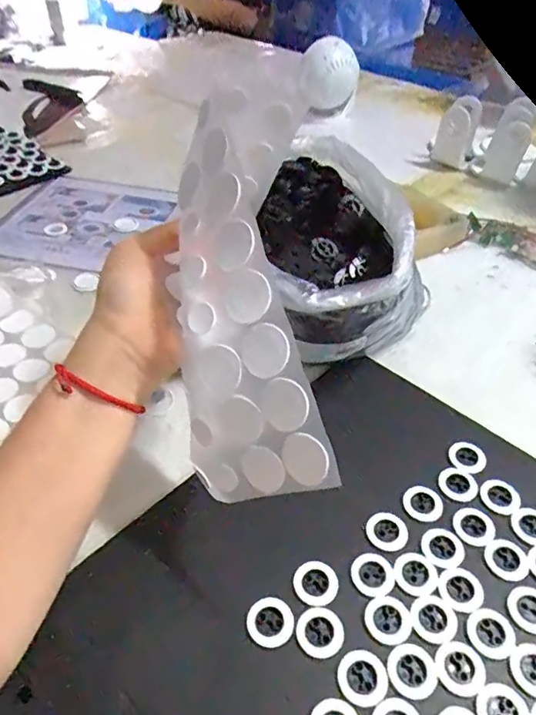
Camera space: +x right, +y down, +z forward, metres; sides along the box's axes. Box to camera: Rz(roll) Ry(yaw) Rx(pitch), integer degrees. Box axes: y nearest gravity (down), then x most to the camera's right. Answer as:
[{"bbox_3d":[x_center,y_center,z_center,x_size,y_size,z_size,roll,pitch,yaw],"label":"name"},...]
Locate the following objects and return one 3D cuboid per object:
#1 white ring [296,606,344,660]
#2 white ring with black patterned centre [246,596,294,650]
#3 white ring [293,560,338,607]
[{"bbox_3d":[0.032,0.171,0.327,0.028,0.006,0.027,-2,44,2],"label":"white ring"},{"bbox_3d":[0.001,0.166,0.331,0.028,0.007,0.028,-2,44,2],"label":"white ring with black patterned centre"},{"bbox_3d":[0.032,0.150,0.349,0.028,0.010,0.028,-2,44,2],"label":"white ring"}]

